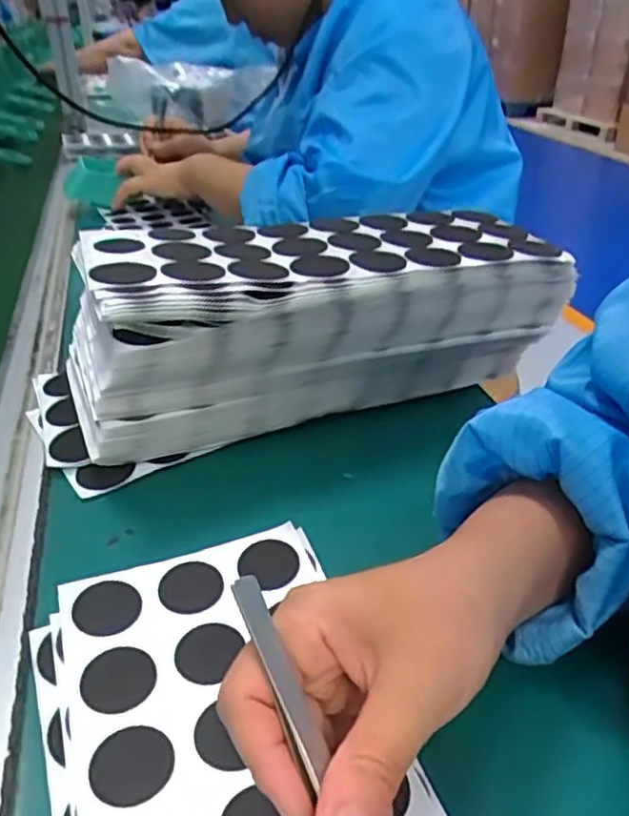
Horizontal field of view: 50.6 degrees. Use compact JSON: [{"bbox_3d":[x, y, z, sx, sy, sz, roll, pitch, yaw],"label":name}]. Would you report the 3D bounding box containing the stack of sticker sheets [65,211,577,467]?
[{"bbox_3d":[-0.006,-0.055,0.446,0.317,0.117,0.123,-13,34,-20],"label":"stack of sticker sheets"}]

